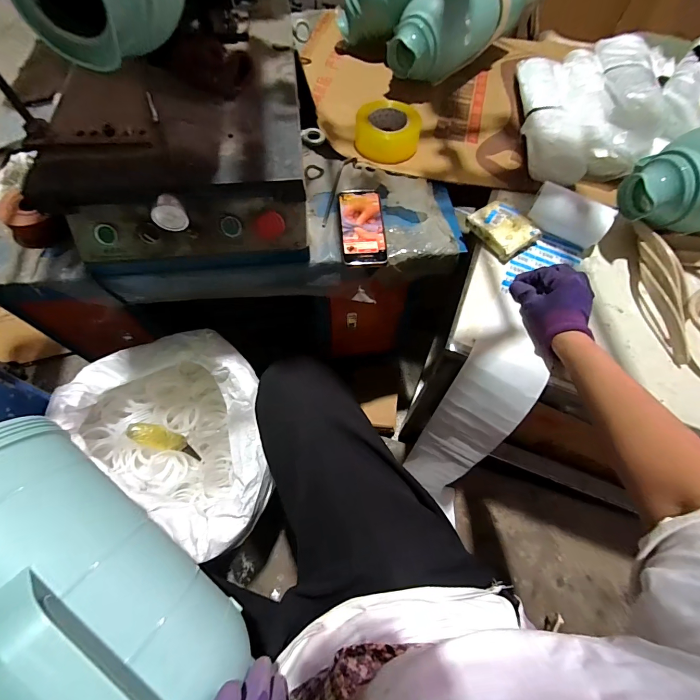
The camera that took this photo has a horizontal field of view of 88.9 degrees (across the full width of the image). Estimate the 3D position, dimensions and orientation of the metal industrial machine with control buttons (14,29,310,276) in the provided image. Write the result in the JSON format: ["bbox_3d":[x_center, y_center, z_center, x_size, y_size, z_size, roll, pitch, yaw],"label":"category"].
[{"bbox_3d":[-0.253,-0.311,0.579,0.345,0.171,0.343,-4,65,-3],"label":"metal industrial machine with control buttons"}]

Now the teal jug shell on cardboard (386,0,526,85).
[{"bbox_3d":[0.239,-0.713,0.791,0.347,0.162,0.120,-37,71,-17],"label":"teal jug shell on cardboard"}]

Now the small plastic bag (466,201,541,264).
[{"bbox_3d":[0.263,-0.209,0.616,0.088,0.031,0.100,-34,70,-16],"label":"small plastic bag"}]

